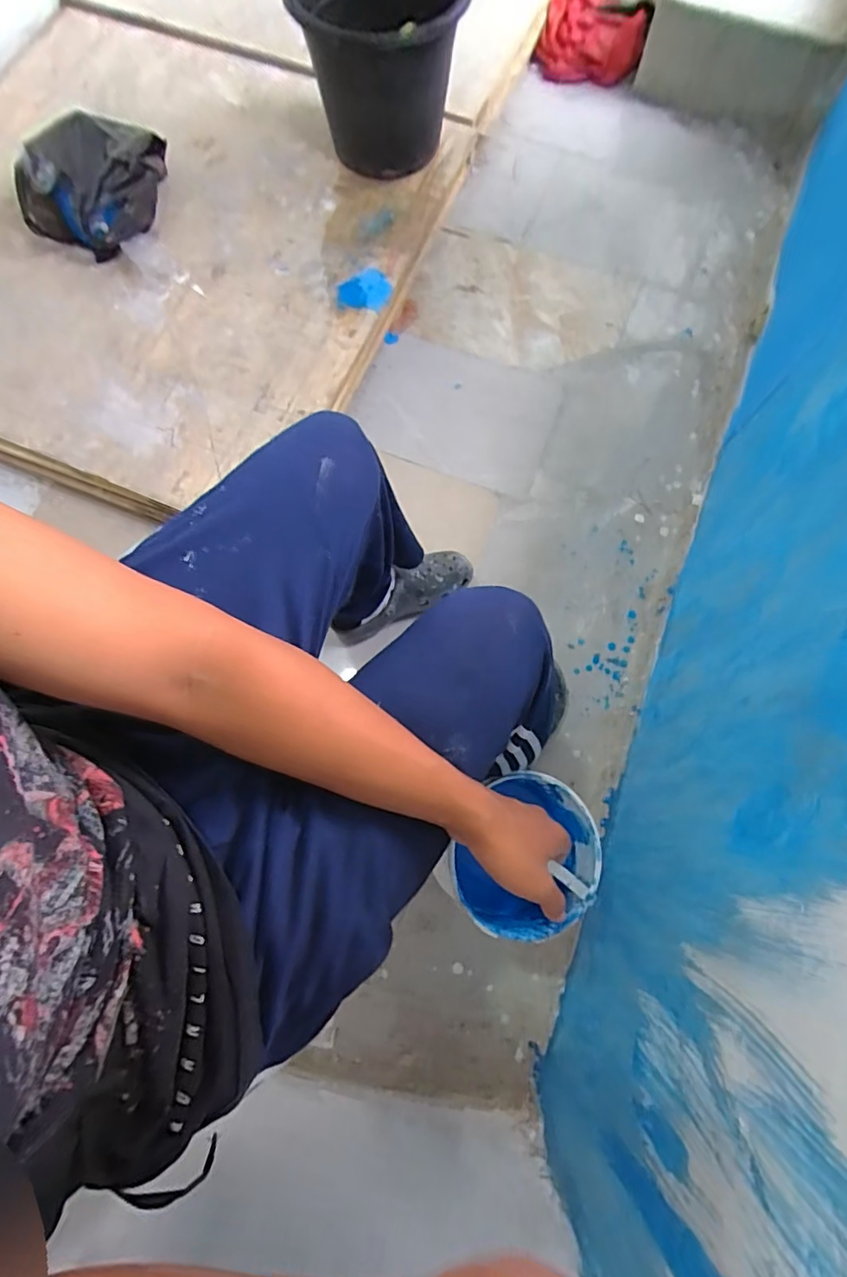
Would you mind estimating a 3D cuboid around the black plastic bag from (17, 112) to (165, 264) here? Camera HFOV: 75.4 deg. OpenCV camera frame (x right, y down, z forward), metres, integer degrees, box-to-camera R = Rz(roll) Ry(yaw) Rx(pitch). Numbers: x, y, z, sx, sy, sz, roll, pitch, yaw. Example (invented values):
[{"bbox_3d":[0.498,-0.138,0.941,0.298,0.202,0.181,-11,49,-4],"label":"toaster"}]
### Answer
[{"bbox_3d":[-0.667,-0.943,1.104,0.211,0.145,0.294,8,76,2],"label":"black plastic bag"}]

